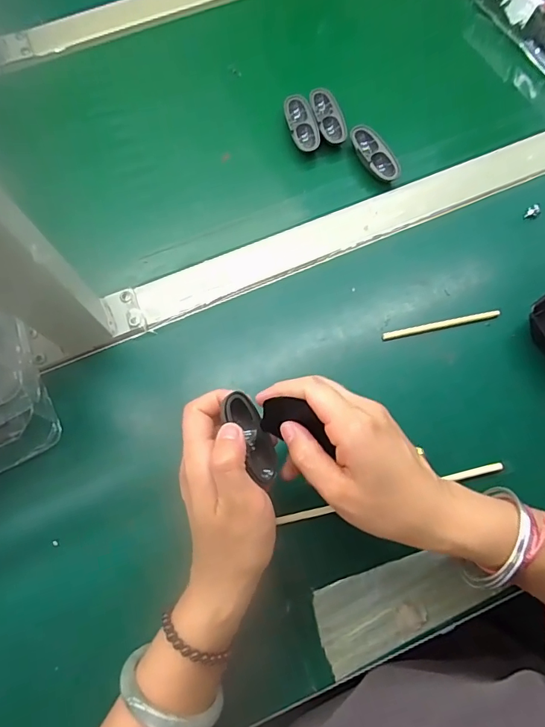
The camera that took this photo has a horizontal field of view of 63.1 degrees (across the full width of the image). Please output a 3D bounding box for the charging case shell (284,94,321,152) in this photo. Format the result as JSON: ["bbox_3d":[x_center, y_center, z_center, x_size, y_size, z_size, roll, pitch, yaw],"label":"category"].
[{"bbox_3d":[0.028,-0.237,0.441,0.026,0.016,0.063,-13,74,-3],"label":"charging case shell"}]

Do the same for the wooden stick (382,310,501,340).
[{"bbox_3d":[0.144,-0.034,0.380,0.099,0.005,0.007,-11,74,-2],"label":"wooden stick"}]

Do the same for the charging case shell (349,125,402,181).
[{"bbox_3d":[0.097,-0.200,0.424,0.027,0.009,0.066,-33,76,-8],"label":"charging case shell"}]

